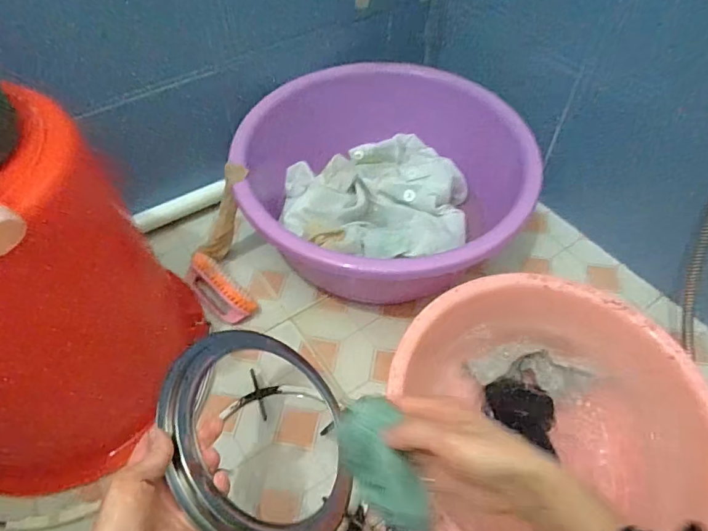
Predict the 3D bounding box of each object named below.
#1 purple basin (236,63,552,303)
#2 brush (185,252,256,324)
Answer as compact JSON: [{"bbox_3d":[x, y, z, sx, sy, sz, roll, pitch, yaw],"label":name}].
[{"bbox_3d":[0.045,-0.110,0.758,0.418,0.203,0.389,1,52,-1],"label":"purple basin"},{"bbox_3d":[-0.208,0.033,0.726,0.133,0.049,0.060,36,58,23],"label":"brush"}]

